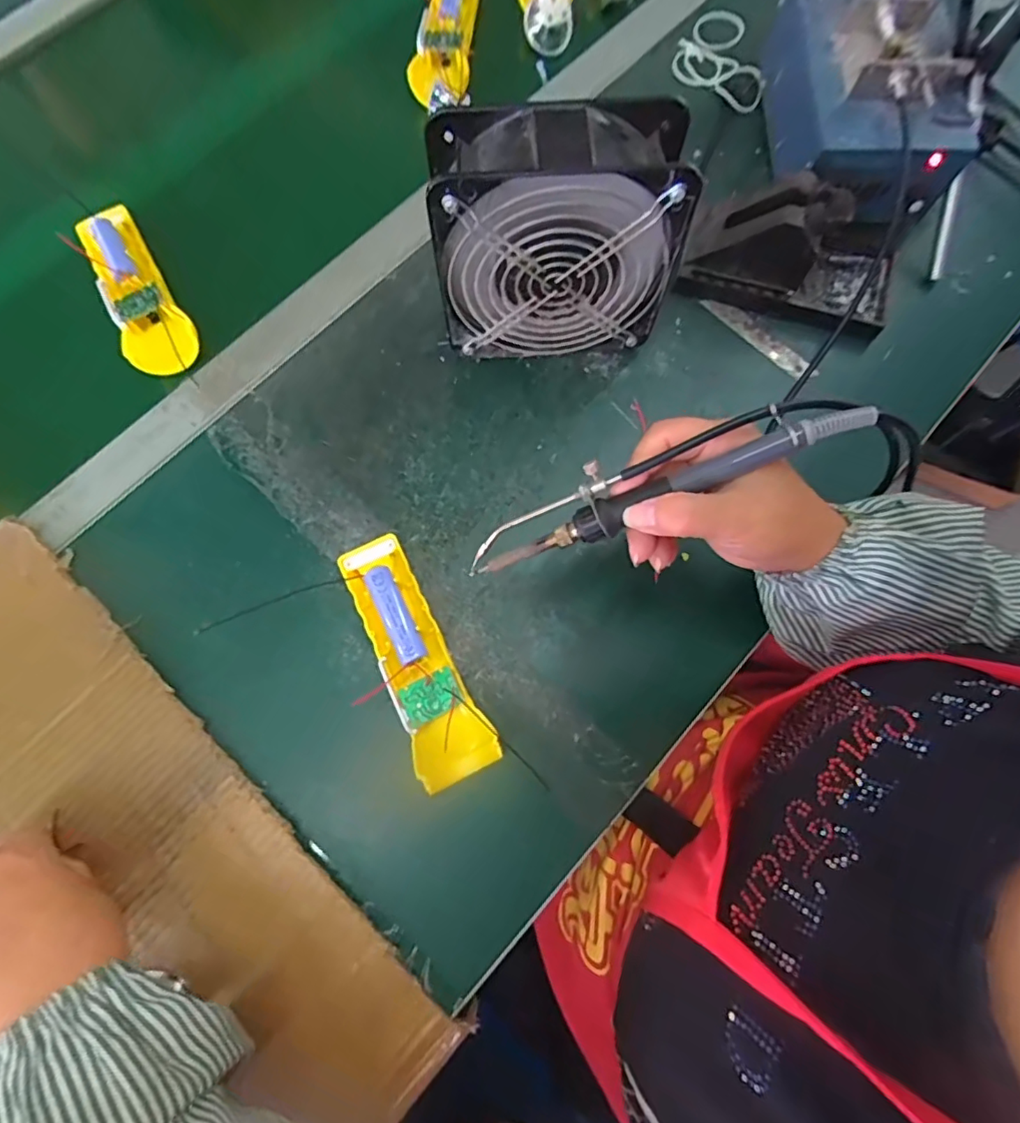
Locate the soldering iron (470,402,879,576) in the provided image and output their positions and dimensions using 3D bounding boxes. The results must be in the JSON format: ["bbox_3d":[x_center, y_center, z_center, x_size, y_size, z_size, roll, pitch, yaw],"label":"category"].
[{"bbox_3d":[0.070,-0.038,0.283,0.204,0.022,0.031,-21,74,16],"label":"soldering iron"}]

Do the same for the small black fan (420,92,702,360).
[{"bbox_3d":[0.028,-0.202,0.364,0.147,0.154,0.057,-5,75,-2],"label":"small black fan"}]

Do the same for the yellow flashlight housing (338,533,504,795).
[{"bbox_3d":[-0.060,0.058,0.354,0.048,0.031,0.162,-24,76,-7],"label":"yellow flashlight housing"}]

